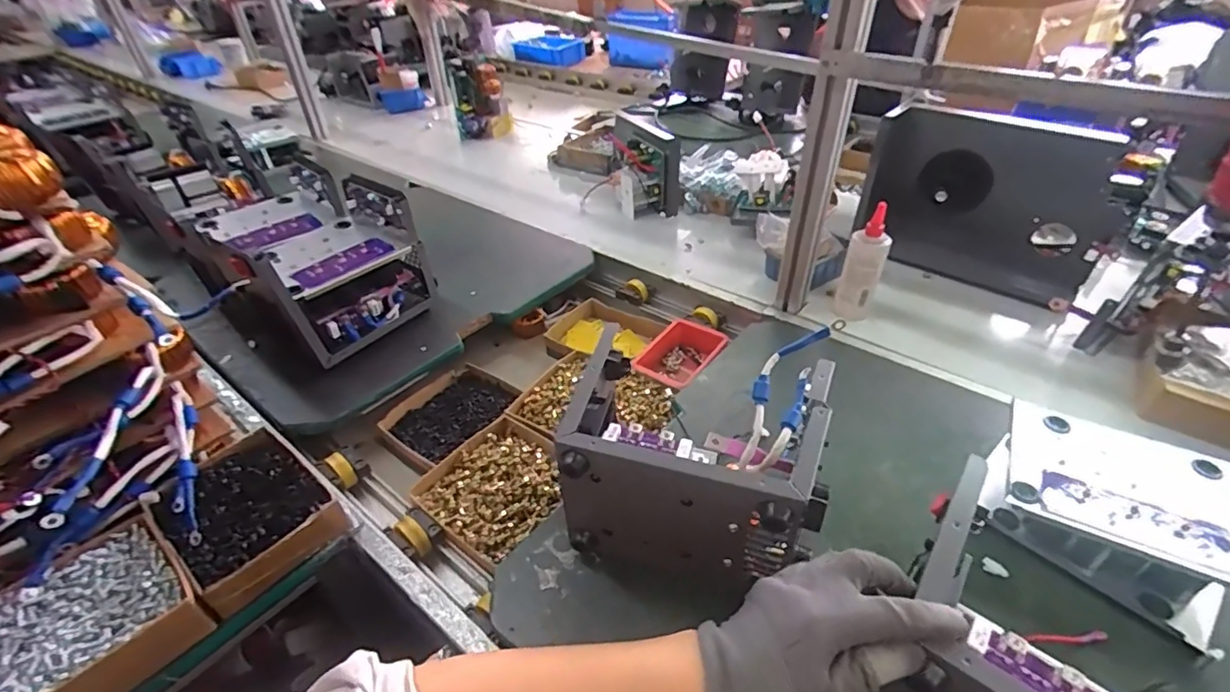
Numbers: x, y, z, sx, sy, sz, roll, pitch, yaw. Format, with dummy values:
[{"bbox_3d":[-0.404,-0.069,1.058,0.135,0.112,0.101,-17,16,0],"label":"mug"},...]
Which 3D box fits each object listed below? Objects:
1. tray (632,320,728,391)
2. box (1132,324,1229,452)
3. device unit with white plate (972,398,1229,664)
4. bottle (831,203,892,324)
[{"bbox_3d":[0.105,0.027,0.862,0.112,0.051,0.150,19,43,25],"label":"tray"},{"bbox_3d":[0.746,0.051,0.667,0.153,0.075,0.150,27,47,32],"label":"box"},{"bbox_3d":[0.479,0.155,0.525,0.214,0.073,0.171,29,48,33],"label":"device unit with white plate"},{"bbox_3d":[0.367,-0.115,0.813,0.056,0.163,0.049,18,43,24],"label":"bottle"}]

